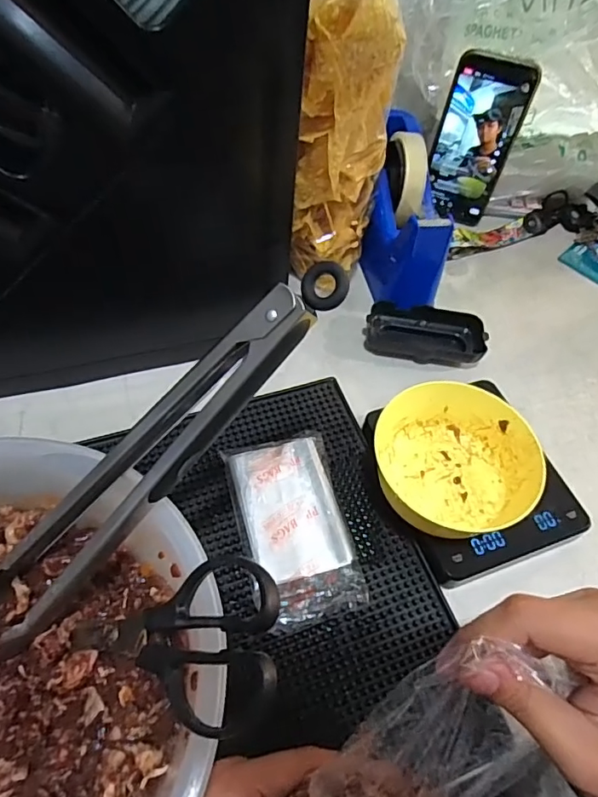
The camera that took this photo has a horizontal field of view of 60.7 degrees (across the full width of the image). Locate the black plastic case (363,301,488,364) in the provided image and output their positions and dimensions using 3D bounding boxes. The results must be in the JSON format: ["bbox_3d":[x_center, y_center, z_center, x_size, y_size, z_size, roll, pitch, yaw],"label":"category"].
[{"bbox_3d":[0.122,-0.062,0.498,0.111,0.027,0.053,11,58,4],"label":"black plastic case"}]

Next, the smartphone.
[{"bbox_3d":[0.186,-0.270,0.545,0.078,0.165,0.005,18,50,9],"label":"smartphone"}]

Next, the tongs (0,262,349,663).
[{"bbox_3d":[-0.085,0.045,0.265,0.294,0.024,0.044,-43,64,14],"label":"tongs"}]

